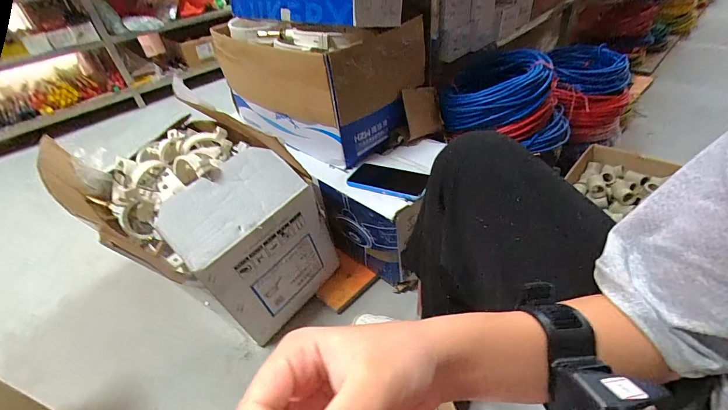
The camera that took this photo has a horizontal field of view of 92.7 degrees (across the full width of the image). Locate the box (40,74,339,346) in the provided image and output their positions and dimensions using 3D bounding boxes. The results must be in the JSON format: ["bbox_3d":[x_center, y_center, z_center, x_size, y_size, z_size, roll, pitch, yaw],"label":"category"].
[{"bbox_3d":[-0.355,0.034,0.731,0.465,0.349,0.307,23,48,32],"label":"box"}]

